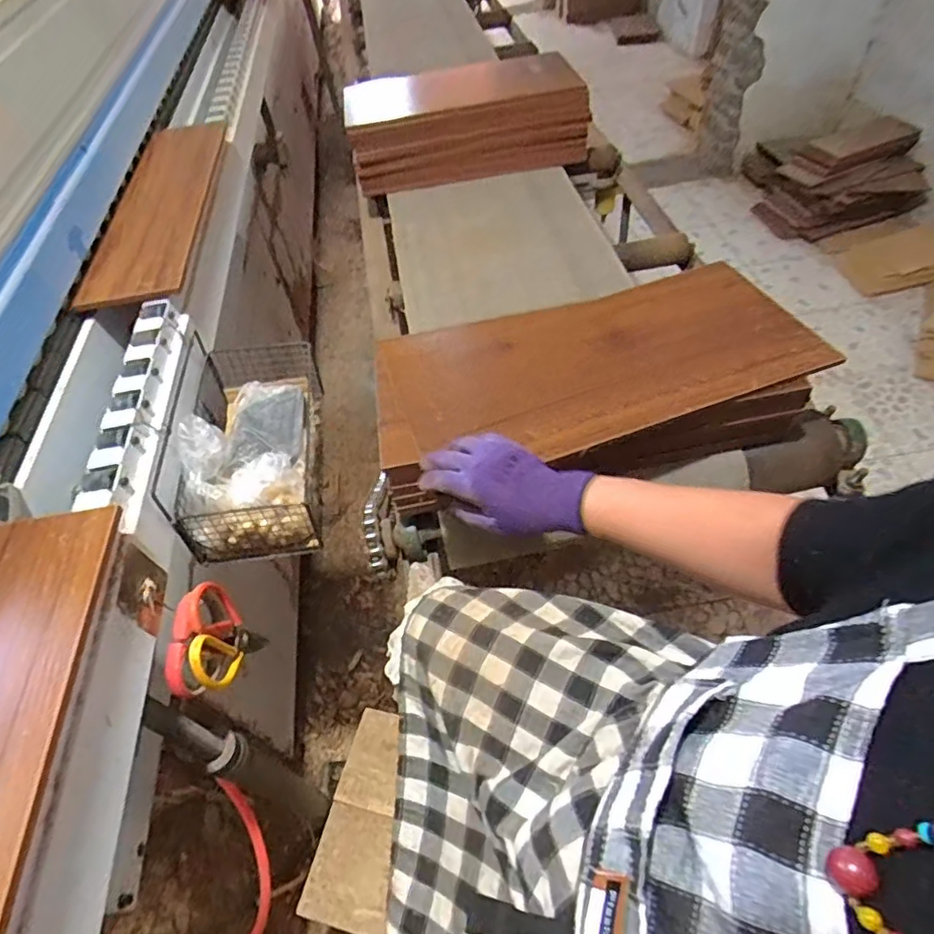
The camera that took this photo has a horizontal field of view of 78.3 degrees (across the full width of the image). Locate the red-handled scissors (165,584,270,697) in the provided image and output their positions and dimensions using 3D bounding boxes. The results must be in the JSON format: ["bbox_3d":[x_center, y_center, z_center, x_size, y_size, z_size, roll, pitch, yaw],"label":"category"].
[{"bbox_3d":[-0.257,0.190,0.596,0.023,0.164,0.112,2,52,6],"label":"red-handled scissors"}]

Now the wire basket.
[{"bbox_3d":[-0.251,-0.036,0.668,0.134,0.109,0.260,-10,52,-3],"label":"wire basket"}]

